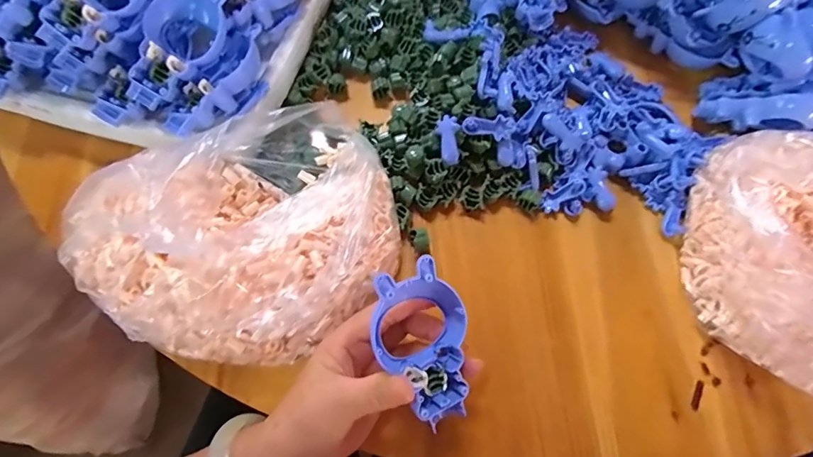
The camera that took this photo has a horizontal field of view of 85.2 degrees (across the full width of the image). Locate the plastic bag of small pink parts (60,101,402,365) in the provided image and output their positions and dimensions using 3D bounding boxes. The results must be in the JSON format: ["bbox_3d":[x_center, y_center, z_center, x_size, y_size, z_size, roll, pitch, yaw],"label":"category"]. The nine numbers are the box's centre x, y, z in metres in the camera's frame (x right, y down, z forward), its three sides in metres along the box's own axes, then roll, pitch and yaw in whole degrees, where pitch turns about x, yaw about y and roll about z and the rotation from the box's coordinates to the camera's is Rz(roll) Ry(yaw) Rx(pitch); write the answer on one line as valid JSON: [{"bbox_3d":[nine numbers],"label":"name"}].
[{"bbox_3d":[-0.114,0.004,0.323,0.214,0.058,0.172,-37,74,-13],"label":"plastic bag of small pink parts"}]

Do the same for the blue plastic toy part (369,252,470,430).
[{"bbox_3d":[0.011,0.068,0.269,0.055,0.029,0.101,-17,102,-7],"label":"blue plastic toy part"}]

